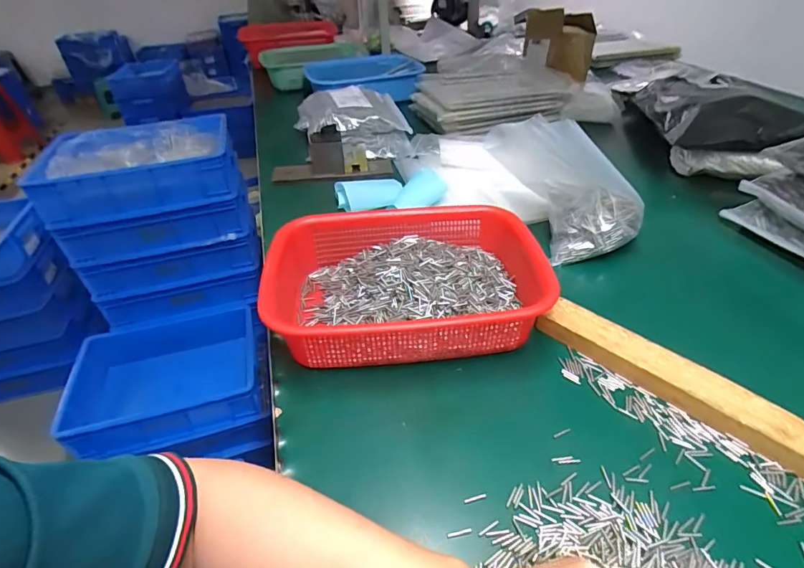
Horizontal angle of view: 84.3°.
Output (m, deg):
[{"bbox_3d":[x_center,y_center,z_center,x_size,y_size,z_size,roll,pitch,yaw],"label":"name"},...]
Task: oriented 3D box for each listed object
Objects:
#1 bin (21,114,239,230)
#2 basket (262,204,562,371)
[{"bbox_3d":[-0.639,-0.293,1.107,0.418,0.117,0.304,-16,41,-13],"label":"bin"},{"bbox_3d":[-0.002,-0.002,0.497,0.284,0.078,0.210,-8,40,-4],"label":"basket"}]

